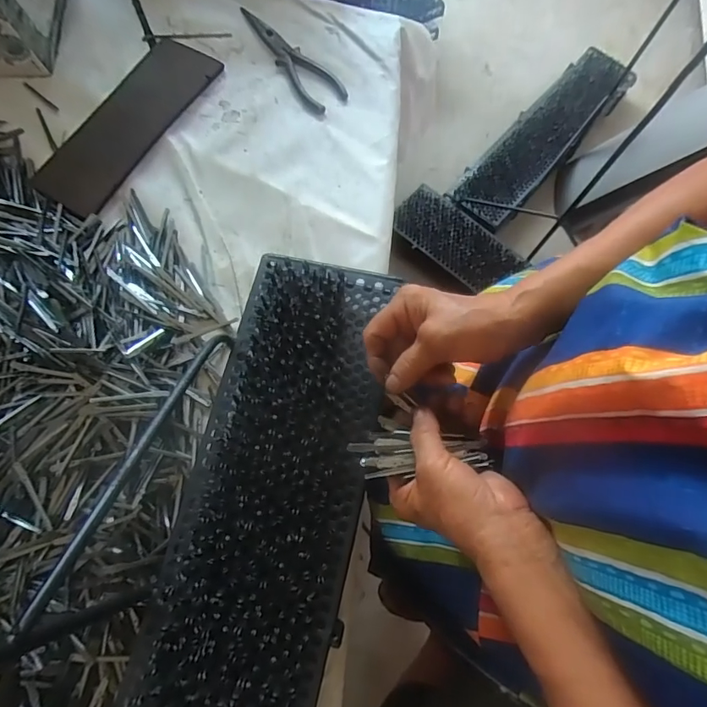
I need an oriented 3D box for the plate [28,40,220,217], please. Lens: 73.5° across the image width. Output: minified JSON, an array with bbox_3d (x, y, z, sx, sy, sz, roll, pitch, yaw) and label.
[{"bbox_3d":[-0.269,-0.279,0.565,0.102,0.014,0.254,28,74,7],"label":"plate"}]

